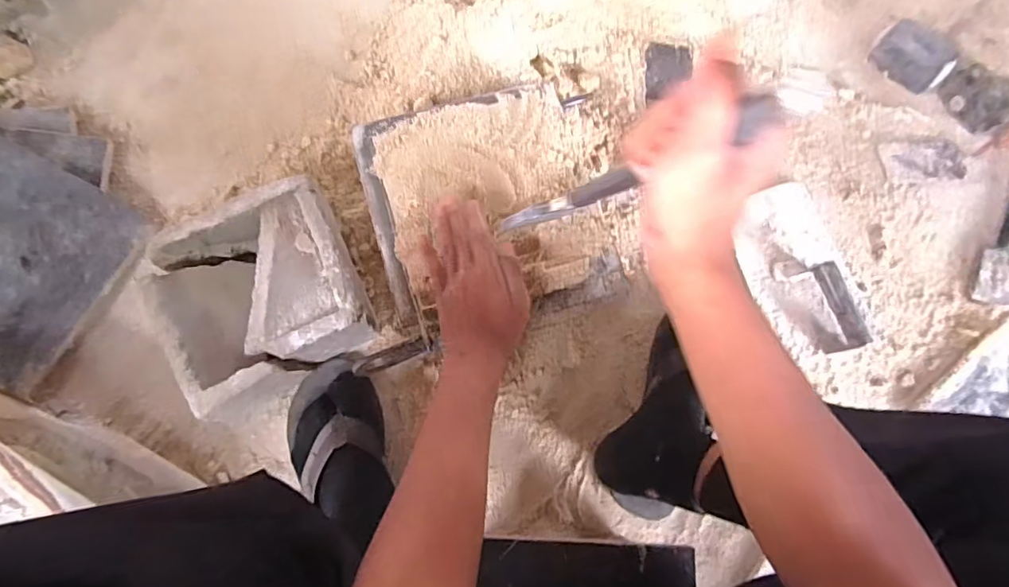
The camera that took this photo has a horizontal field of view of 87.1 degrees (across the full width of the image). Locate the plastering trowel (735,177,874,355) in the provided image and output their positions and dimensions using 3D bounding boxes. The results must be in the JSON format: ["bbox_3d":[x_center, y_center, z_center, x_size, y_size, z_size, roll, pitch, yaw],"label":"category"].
[{"bbox_3d":[0.385,-0.040,0.668,0.125,0.079,0.218,-19,80,-5],"label":"plastering trowel"}]

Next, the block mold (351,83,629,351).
[{"bbox_3d":[-0.020,-0.088,0.612,0.239,0.117,0.252,-16,79,-4],"label":"block mold"}]

